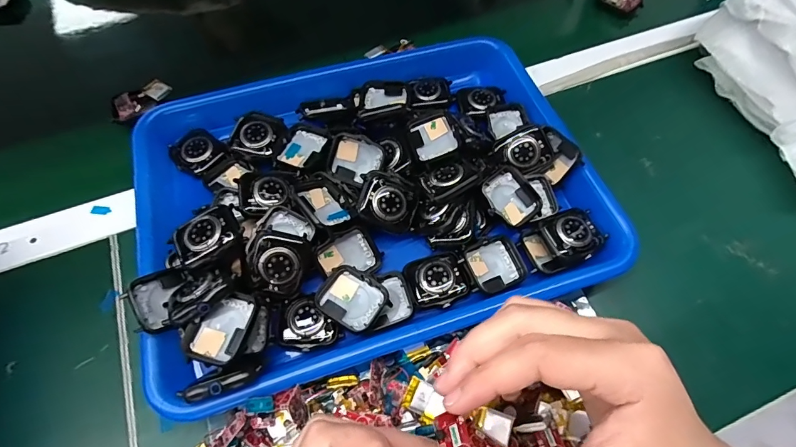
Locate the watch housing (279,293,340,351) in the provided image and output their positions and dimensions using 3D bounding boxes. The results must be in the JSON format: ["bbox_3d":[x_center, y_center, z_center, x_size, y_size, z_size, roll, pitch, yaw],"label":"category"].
[{"bbox_3d":[-0.058,0.063,0.265,0.036,0.007,0.034,-7,62,-3],"label":"watch housing"}]

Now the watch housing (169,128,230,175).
[{"bbox_3d":[-0.163,-0.059,0.329,0.044,0.010,0.036,37,68,19],"label":"watch housing"}]

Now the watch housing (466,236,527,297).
[{"bbox_3d":[0.068,0.029,0.283,0.042,0.011,0.034,-25,64,-12],"label":"watch housing"}]

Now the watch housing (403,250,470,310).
[{"bbox_3d":[0.027,0.038,0.280,0.040,0.005,0.036,-23,64,-11],"label":"watch housing"}]

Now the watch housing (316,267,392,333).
[{"bbox_3d":[-0.030,0.049,0.269,0.043,0.009,0.035,33,67,17],"label":"watch housing"}]

